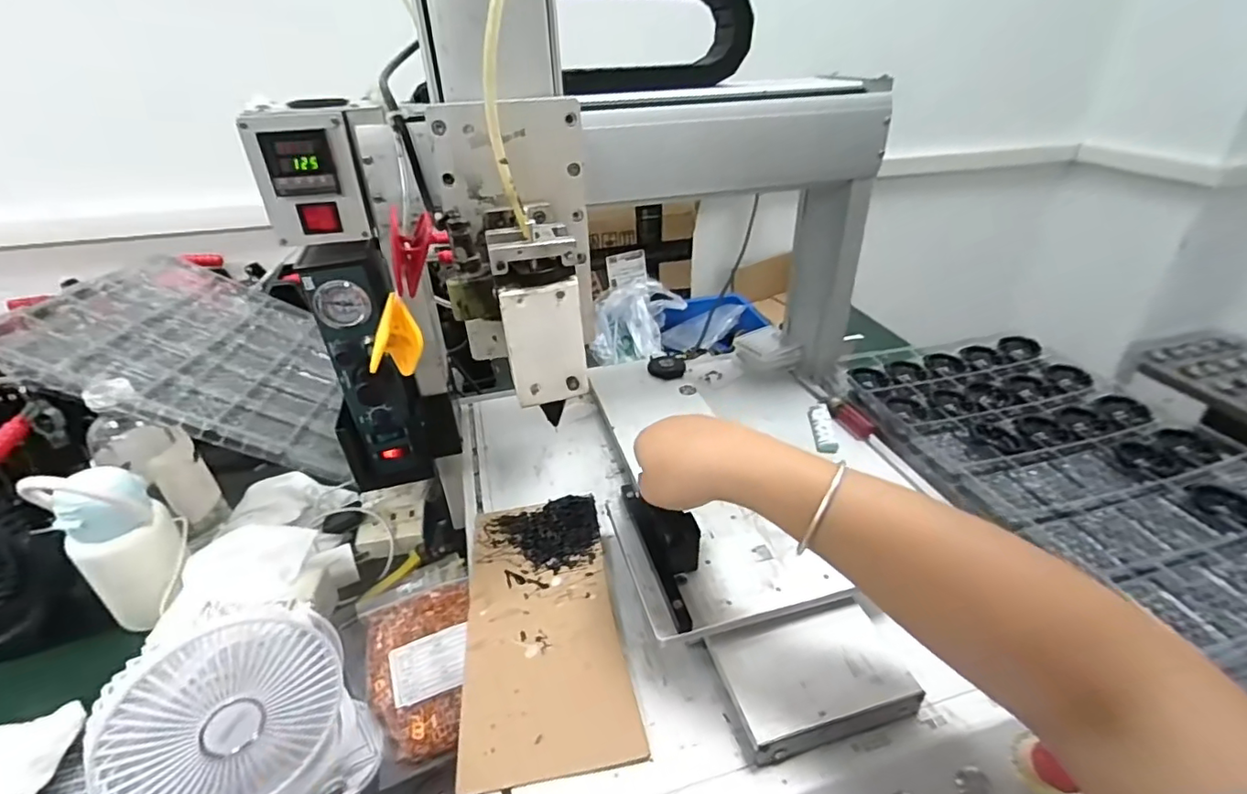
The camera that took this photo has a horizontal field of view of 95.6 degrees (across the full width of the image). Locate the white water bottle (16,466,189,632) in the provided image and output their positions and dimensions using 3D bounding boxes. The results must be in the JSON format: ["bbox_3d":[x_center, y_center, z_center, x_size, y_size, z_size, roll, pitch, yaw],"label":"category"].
[{"bbox_3d":[-0.502,0.150,0.575,0.067,0.169,0.088,27,42,36],"label":"white water bottle"}]

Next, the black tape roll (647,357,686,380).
[{"bbox_3d":[0.056,-0.039,0.742,0.047,0.015,0.047,-1,33,1],"label":"black tape roll"}]

